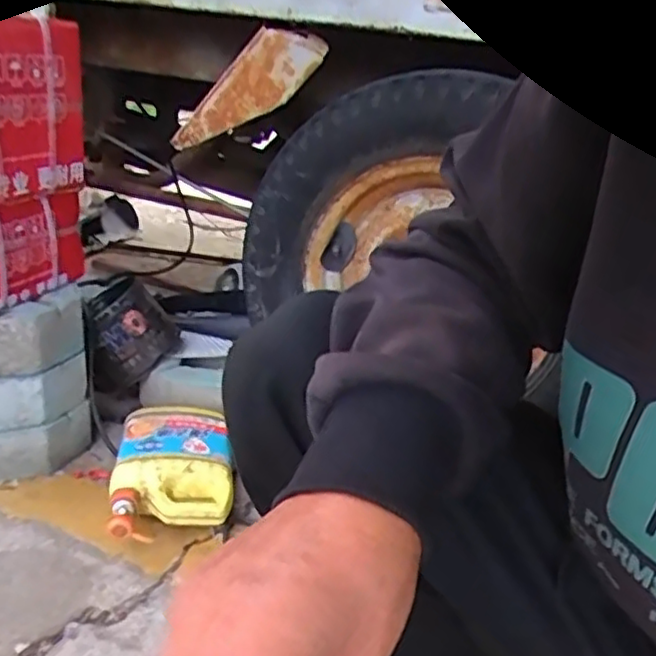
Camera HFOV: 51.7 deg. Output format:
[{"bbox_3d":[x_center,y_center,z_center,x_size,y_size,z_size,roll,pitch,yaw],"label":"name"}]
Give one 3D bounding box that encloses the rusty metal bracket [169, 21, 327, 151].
[{"bbox_3d":[-0.117,-0.322,0.916,0.257,0.085,0.030,-27,15,26],"label":"rusty metal bracket"}]

